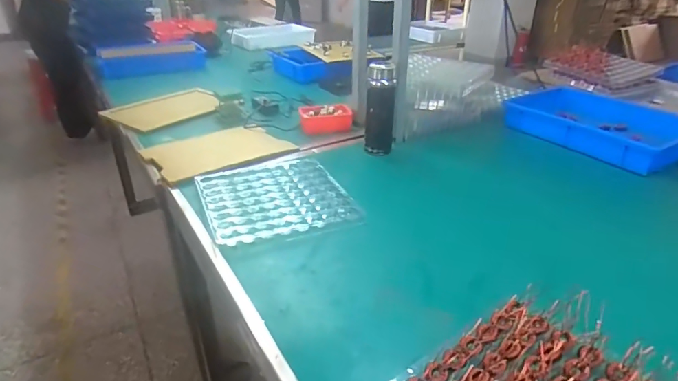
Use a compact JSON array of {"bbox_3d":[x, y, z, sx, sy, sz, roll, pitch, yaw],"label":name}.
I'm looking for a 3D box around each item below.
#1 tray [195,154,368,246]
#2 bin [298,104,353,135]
[{"bbox_3d":[-0.144,0.006,0.932,0.283,0.025,0.350,-12,31,-21],"label":"tray"},{"bbox_3d":[-0.037,-0.208,1.257,0.155,0.056,0.090,-3,29,-4],"label":"bin"}]

